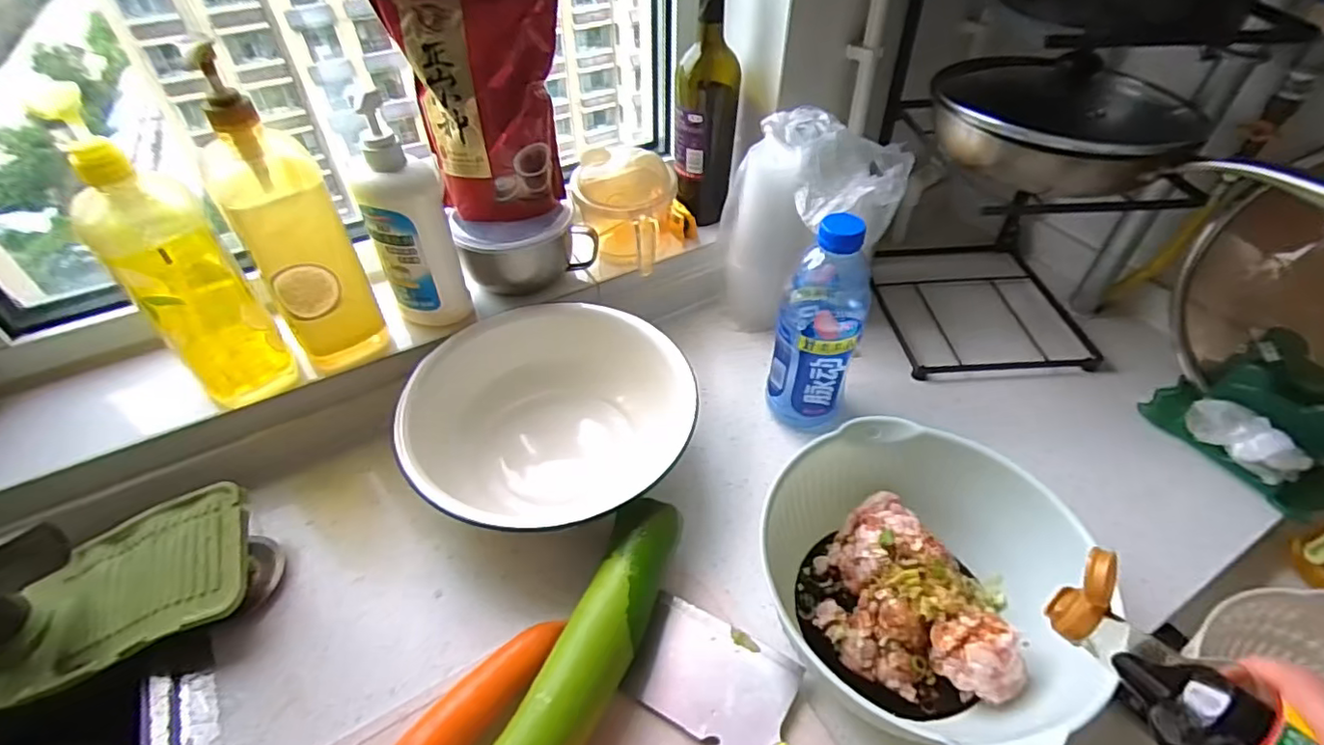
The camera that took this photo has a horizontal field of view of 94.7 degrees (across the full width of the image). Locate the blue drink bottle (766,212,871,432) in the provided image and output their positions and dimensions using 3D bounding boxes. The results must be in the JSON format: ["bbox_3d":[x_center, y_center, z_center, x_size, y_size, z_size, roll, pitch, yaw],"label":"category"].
[{"bbox_3d":[0.166,-0.046,0.627,0.078,0.245,0.085,20,49,19],"label":"blue drink bottle"}]

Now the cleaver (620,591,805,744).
[{"bbox_3d":[0.089,0.264,0.470,0.237,0.017,0.087,23,50,20],"label":"cleaver"}]

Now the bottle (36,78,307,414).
[{"bbox_3d":[-0.433,-0.096,0.545,0.075,0.290,0.094,-31,53,-27],"label":"bottle"}]

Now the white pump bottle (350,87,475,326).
[{"bbox_3d":[-0.253,-0.145,0.613,0.076,0.241,0.052,-13,47,-12],"label":"white pump bottle"}]

